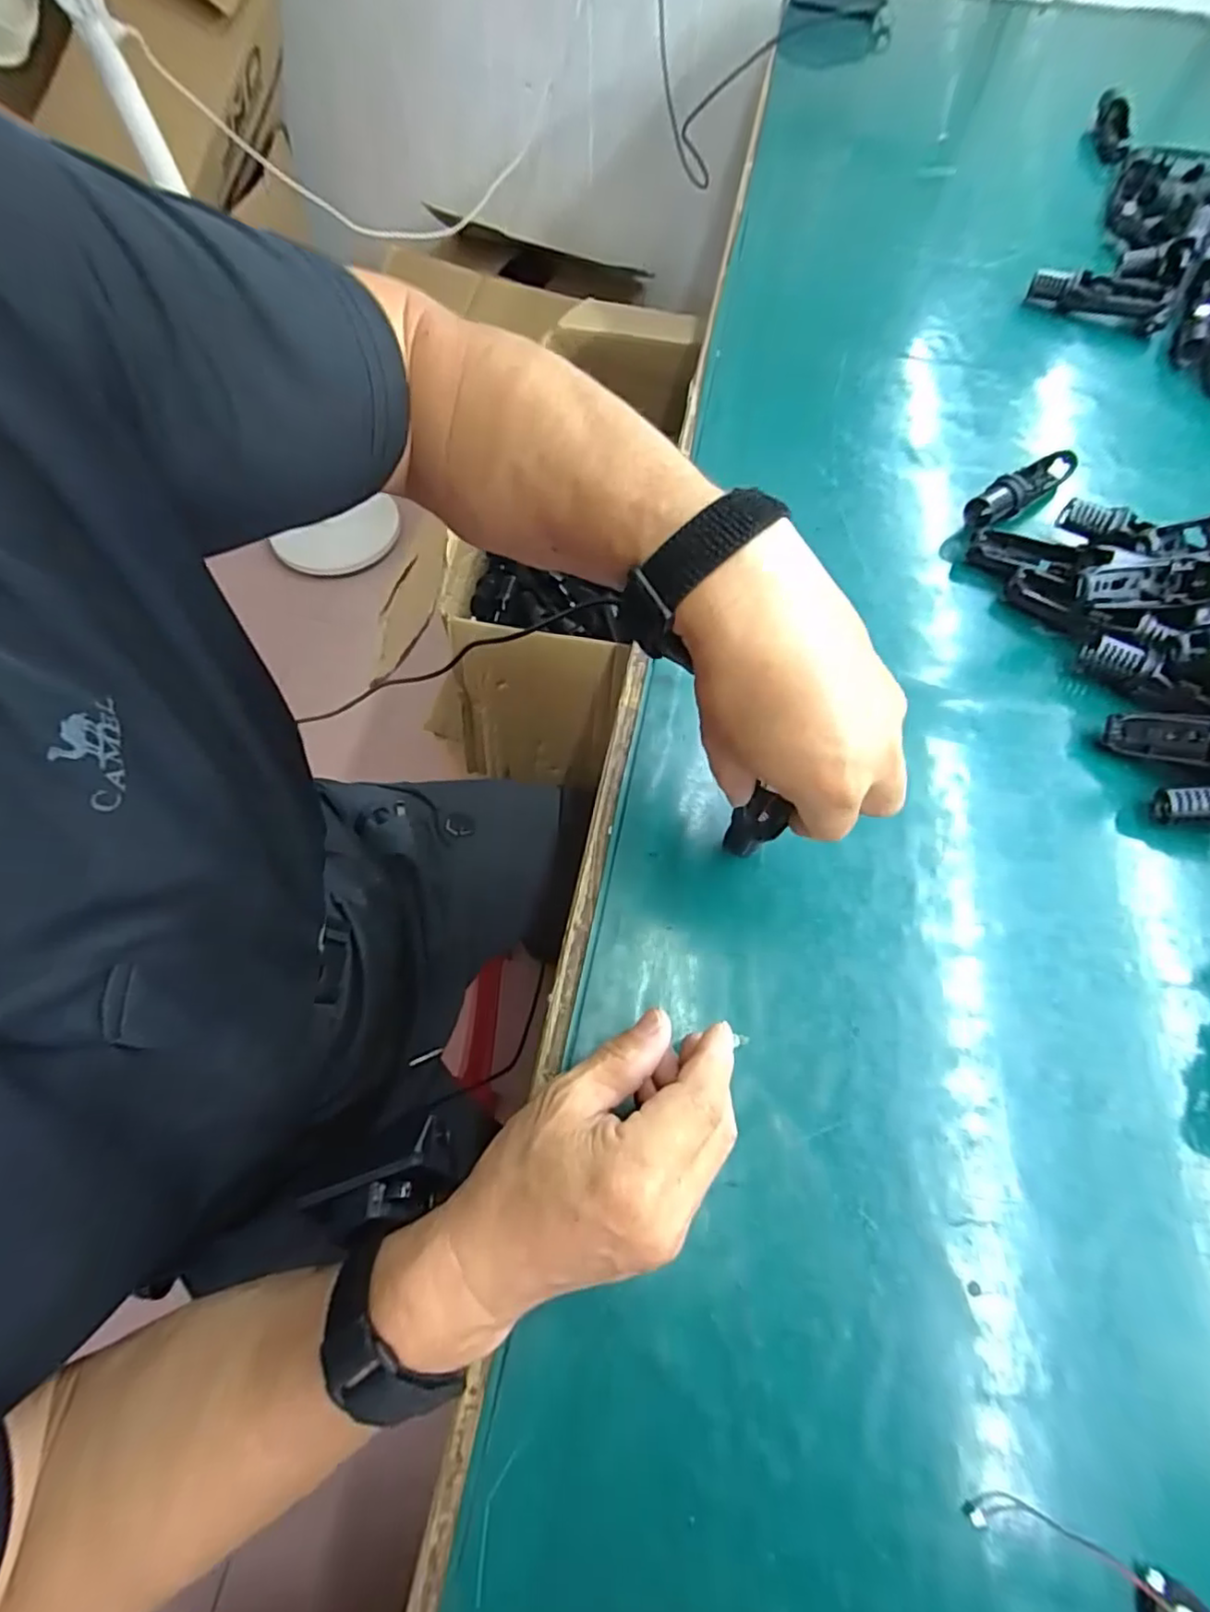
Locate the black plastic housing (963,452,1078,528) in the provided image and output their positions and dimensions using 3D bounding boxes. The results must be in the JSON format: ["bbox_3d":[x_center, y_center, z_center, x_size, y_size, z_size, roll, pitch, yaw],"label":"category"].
[{"bbox_3d":[0.335,-0.255,0.512,0.124,0.029,0.027,-34,70,-17],"label":"black plastic housing"}]

